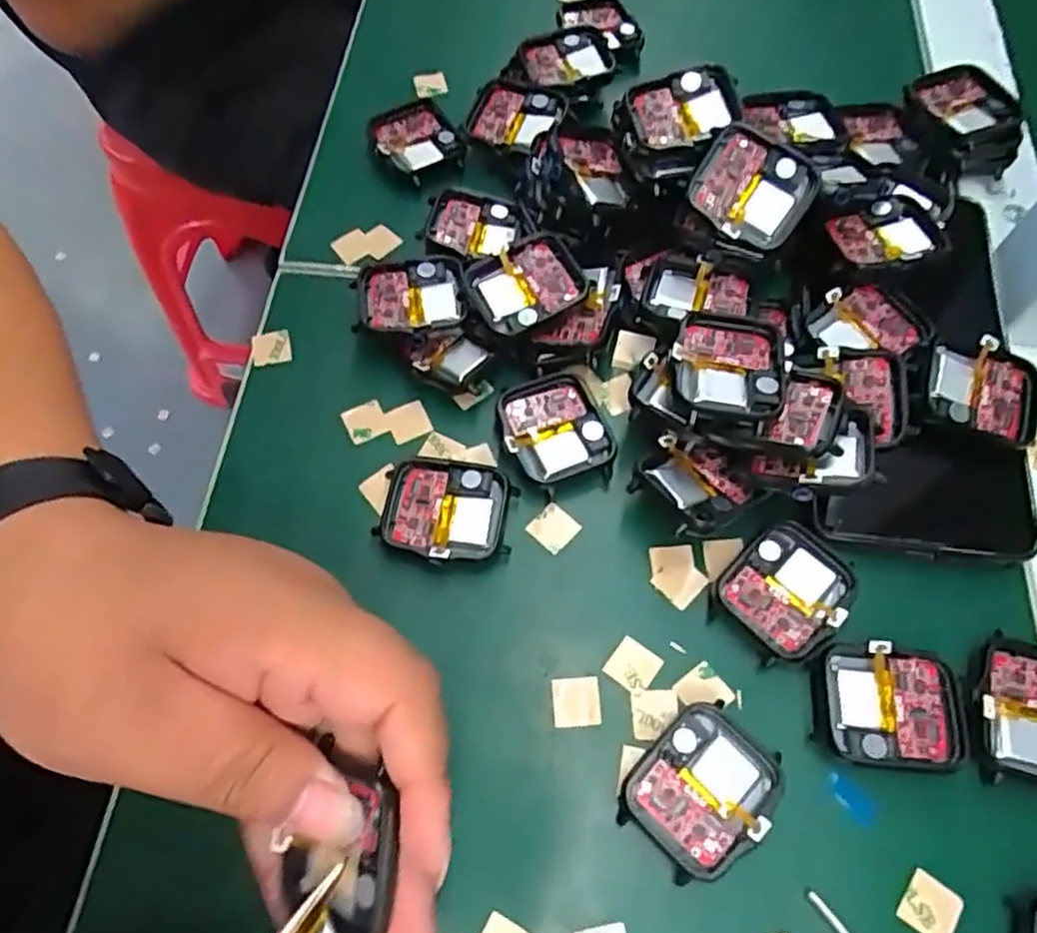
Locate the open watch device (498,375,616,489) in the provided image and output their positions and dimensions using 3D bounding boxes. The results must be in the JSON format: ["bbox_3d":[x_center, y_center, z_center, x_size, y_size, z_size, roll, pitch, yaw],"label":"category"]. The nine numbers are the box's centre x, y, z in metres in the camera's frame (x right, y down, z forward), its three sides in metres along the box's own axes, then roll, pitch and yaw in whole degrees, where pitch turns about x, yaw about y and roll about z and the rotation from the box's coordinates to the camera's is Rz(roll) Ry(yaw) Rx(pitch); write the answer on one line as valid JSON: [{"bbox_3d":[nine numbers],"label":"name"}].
[{"bbox_3d":[0.014,-0.013,0.278,0.038,0.011,0.045,-16,64,-8],"label":"open watch device"}]

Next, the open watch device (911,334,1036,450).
[{"bbox_3d":[0.167,-0.028,0.265,0.046,0.006,0.035,18,75,2],"label":"open watch device"}]

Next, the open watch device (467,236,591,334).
[{"bbox_3d":[0.003,-0.072,0.286,0.041,0.011,0.035,-26,66,-12],"label":"open watch device"}]

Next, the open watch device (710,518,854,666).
[{"bbox_3d":[0.091,0.044,0.249,0.044,0.010,0.037,-39,70,-18],"label":"open watch device"}]

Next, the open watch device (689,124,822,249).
[{"bbox_3d":[0.088,-0.105,0.275,0.041,0.007,0.037,32,97,2],"label":"open watch device"}]

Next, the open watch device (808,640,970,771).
[{"bbox_3d":[0.119,0.077,0.232,0.045,0.007,0.036,6,63,3],"label":"open watch device"}]

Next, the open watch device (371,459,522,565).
[{"bbox_3d":[-0.026,0.017,0.264,0.047,0.011,0.037,8,64,4],"label":"open watch device"}]

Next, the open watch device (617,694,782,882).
[{"bbox_3d":[0.057,0.099,0.224,0.045,0.011,0.037,-42,70,-18],"label":"open watch device"}]

